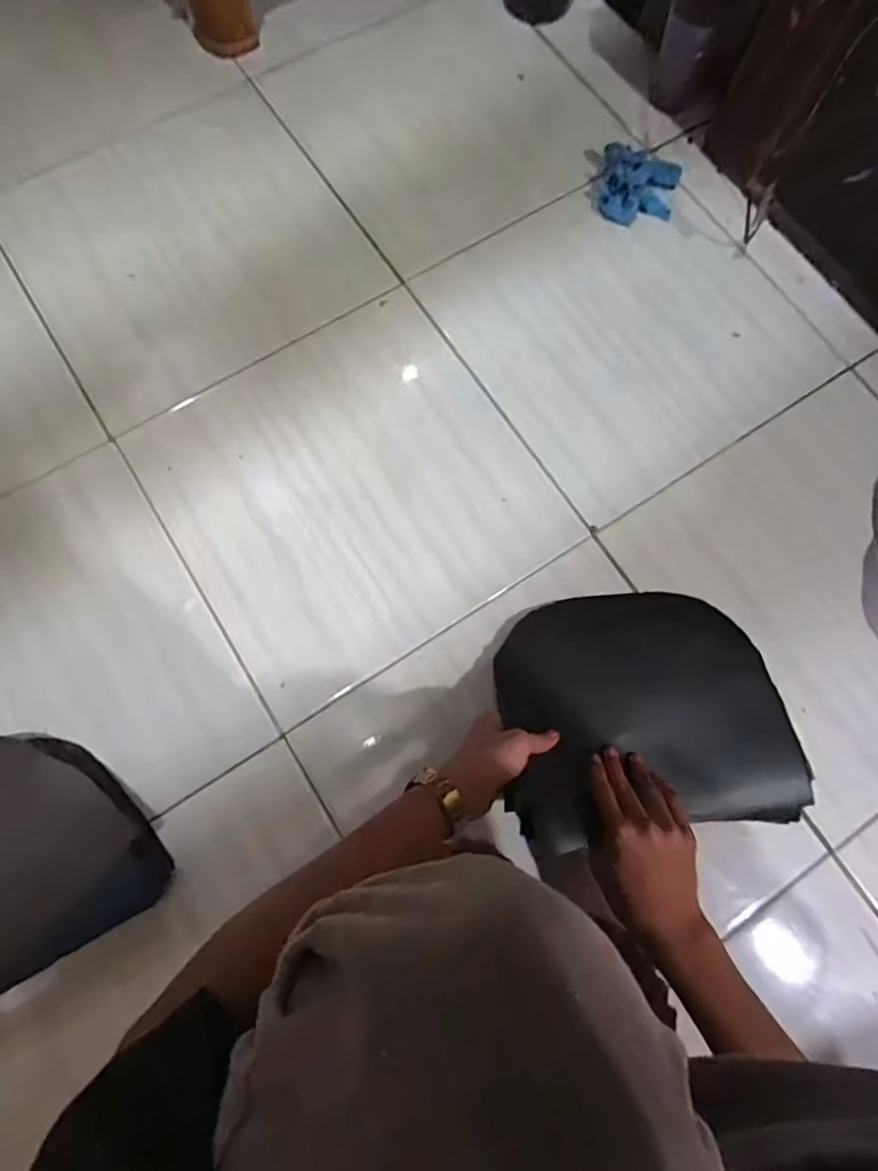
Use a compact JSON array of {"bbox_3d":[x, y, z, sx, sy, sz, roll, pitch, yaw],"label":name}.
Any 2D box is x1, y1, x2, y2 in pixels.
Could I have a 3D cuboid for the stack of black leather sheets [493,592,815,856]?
[{"bbox_3d":[0.209,0.127,0.596,0.276,0.047,0.240,-8,77,-3],"label":"stack of black leather sheets"}]

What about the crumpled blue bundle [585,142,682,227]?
[{"bbox_3d":[0.264,-0.537,0.756,0.118,0.027,0.124,-3,77,-2],"label":"crumpled blue bundle"}]

